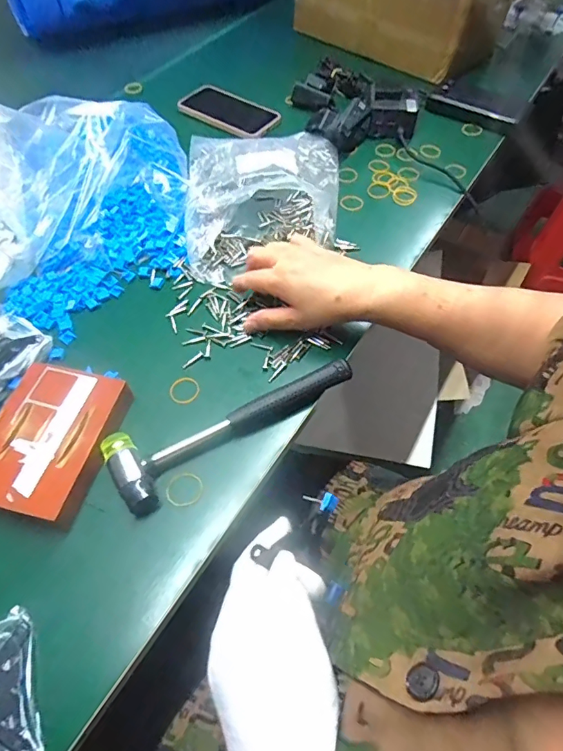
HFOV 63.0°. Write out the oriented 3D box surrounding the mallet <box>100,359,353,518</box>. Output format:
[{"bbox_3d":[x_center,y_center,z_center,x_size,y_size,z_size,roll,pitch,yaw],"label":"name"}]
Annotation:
[{"bbox_3d":[-0.049,0.033,0.440,0.238,0.032,0.075,-32,62,-17],"label":"mallet"}]

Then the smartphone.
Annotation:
[{"bbox_3d":[-0.086,-0.435,0.756,0.172,0.013,0.092,32,63,18],"label":"smartphone"}]

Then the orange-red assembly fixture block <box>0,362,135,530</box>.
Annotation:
[{"bbox_3d":[-0.214,0.061,0.422,0.108,0.031,0.146,13,59,10],"label":"orange-red assembly fixture block"}]

